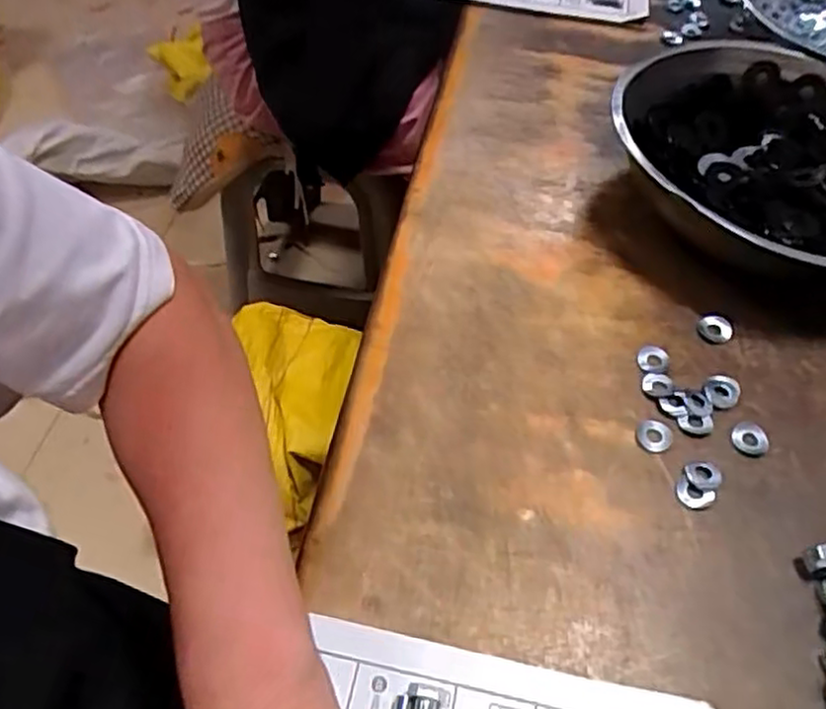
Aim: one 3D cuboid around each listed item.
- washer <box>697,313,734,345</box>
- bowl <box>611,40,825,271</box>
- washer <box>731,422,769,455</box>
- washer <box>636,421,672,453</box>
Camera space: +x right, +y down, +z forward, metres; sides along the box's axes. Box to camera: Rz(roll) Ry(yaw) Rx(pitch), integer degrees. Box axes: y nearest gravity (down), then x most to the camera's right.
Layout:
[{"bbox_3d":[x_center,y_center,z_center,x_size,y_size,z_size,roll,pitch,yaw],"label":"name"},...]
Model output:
[{"bbox_3d":[0.209,-0.018,0.485,0.025,0.005,0.025,1,53,-2],"label":"washer"},{"bbox_3d":[0.281,-0.154,0.550,0.245,0.068,0.263,1,53,-2],"label":"bowl"},{"bbox_3d":[0.207,0.051,0.433,0.021,0.005,0.022,1,53,-2],"label":"washer"},{"bbox_3d":[0.149,0.050,0.435,0.022,0.004,0.021,21,55,13],"label":"washer"}]

